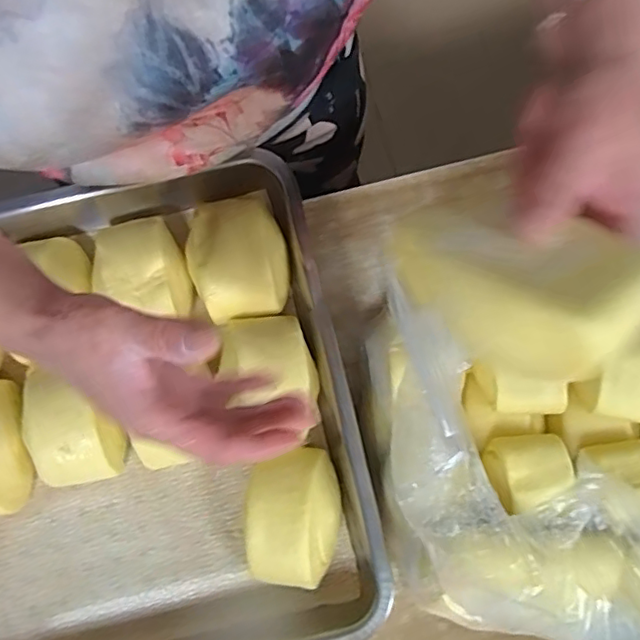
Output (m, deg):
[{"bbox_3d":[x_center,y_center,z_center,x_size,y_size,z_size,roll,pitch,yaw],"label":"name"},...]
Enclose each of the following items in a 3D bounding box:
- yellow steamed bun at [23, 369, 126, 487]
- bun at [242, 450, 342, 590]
[{"bbox_3d":[-0.200,0.086,0.469,0.070,0.049,0.100,-25,80,-3],"label":"yellow steamed bun"},{"bbox_3d":[-0.022,0.151,0.446,0.073,0.058,0.099,-1,80,1],"label":"bun"}]

